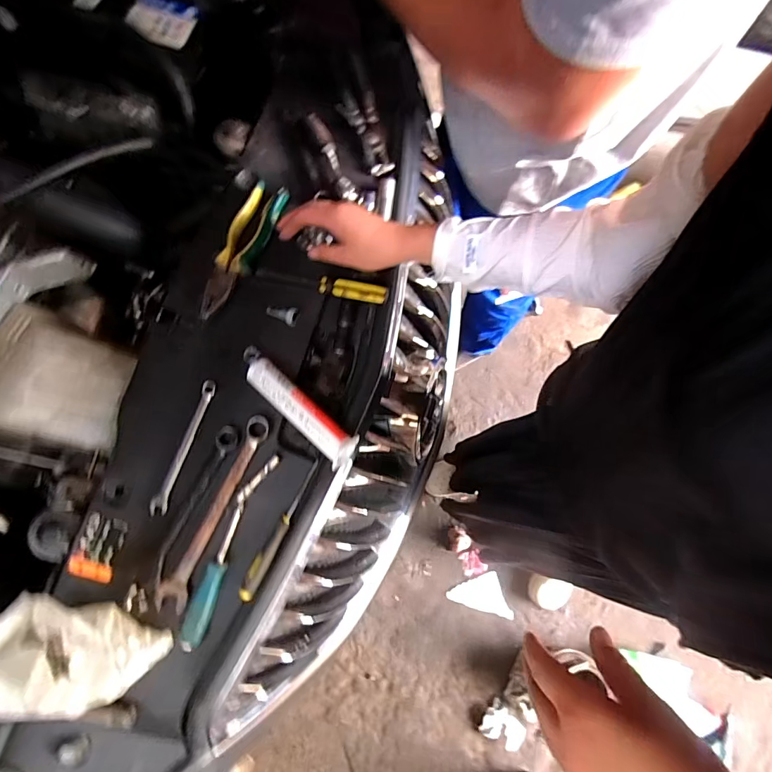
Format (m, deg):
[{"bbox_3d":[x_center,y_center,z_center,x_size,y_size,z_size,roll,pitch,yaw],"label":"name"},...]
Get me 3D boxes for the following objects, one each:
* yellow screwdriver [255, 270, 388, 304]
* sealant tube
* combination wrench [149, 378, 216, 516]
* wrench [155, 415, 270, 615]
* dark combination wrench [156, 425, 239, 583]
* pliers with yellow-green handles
[{"bbox_3d":[-0.078,-0.127,0.517,0.162,0.020,0.025,13,76,3],"label":"yellow screwdriver"},{"bbox_3d":[-0.095,0.027,0.479,0.151,0.031,0.037,44,80,10],"label":"sealant tube"},{"bbox_3d":[-0.230,0.068,0.488,0.019,0.010,0.157,18,77,4],"label":"combination wrench"},{"bbox_3d":[-0.187,0.134,0.465,0.033,0.013,0.219,22,77,5],"label":"wrench"},{"bbox_3d":[-0.209,0.126,0.470,0.025,0.010,0.174,22,77,5],"label":"dark combination wrench"},{"bbox_3d":[-0.176,-0.174,0.533,0.050,0.016,0.194,19,77,4],"label":"pliers with yellow-green handles"}]

